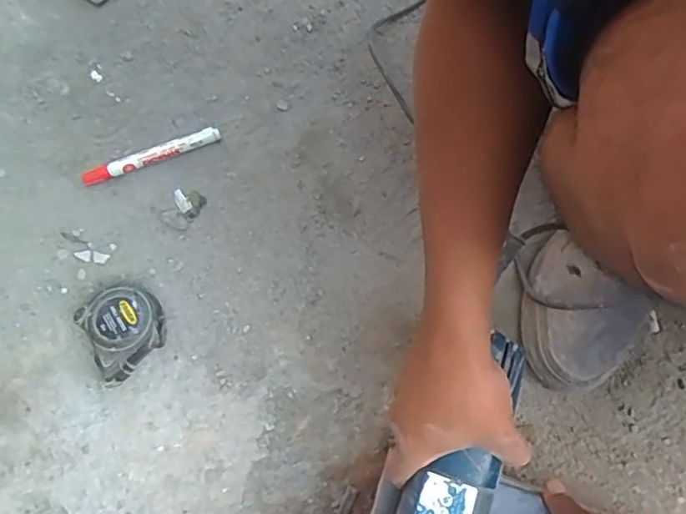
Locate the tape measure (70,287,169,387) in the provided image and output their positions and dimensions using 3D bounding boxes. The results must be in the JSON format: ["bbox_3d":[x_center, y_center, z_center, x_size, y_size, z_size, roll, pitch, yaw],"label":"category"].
[{"bbox_3d":[-0.203,0.068,0.556,0.073,0.039,0.083,-32,77,-9],"label":"tape measure"}]

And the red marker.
[{"bbox_3d":[-0.201,-0.107,0.618,0.146,0.013,0.018,-21,78,-4],"label":"red marker"}]

